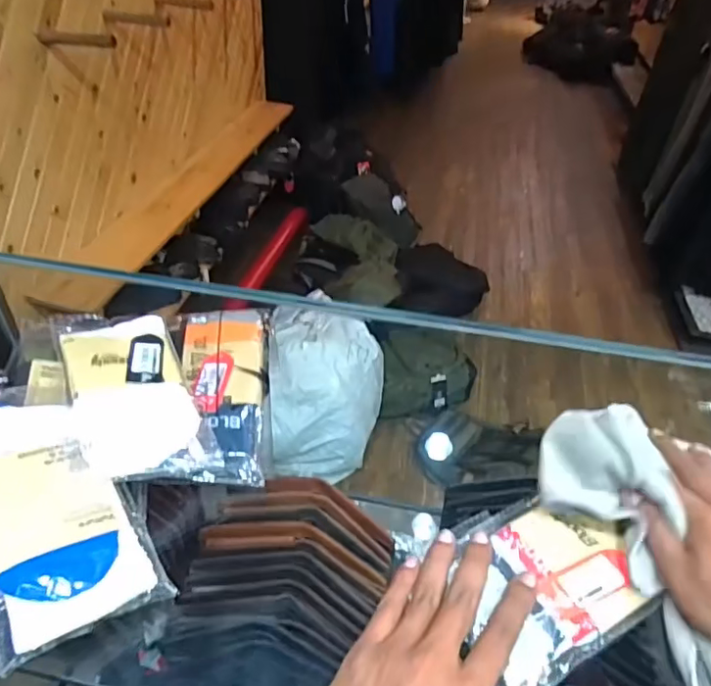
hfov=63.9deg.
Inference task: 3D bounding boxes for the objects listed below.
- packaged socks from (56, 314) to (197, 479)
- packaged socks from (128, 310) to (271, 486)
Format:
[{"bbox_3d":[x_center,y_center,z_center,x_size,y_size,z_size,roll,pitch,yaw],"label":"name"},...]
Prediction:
[{"bbox_3d":[-0.181,0.031,0.458,0.084,0.028,0.167,-16,43,-22],"label":"packaged socks"},{"bbox_3d":[-0.117,0.038,0.493,0.081,0.028,0.196,0,40,-3],"label":"packaged socks"}]

